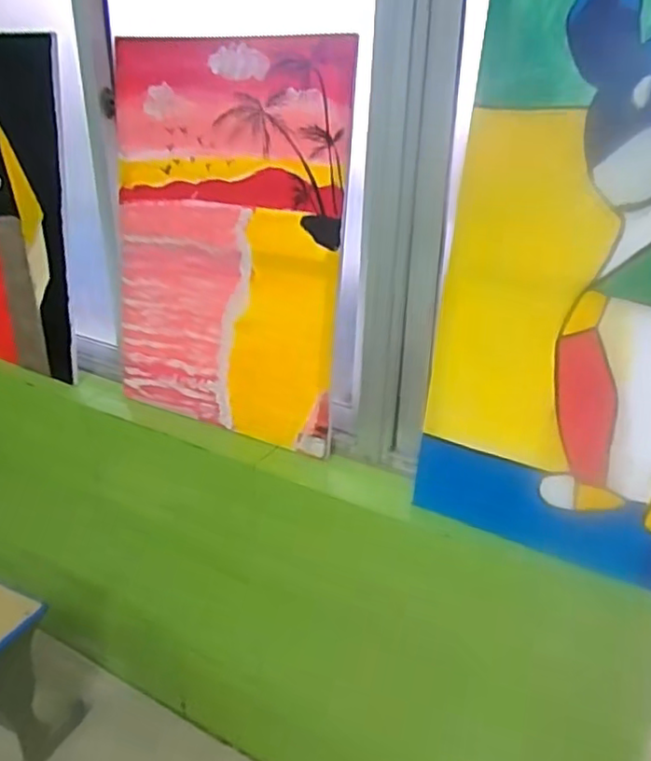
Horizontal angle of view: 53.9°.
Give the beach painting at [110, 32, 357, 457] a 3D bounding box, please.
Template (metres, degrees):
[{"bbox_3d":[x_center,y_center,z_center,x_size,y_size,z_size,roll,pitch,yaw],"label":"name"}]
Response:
[{"bbox_3d":[-0.206,-0.261,1.231,0.541,0.723,0.040,13,15,28],"label":"beach painting"}]

